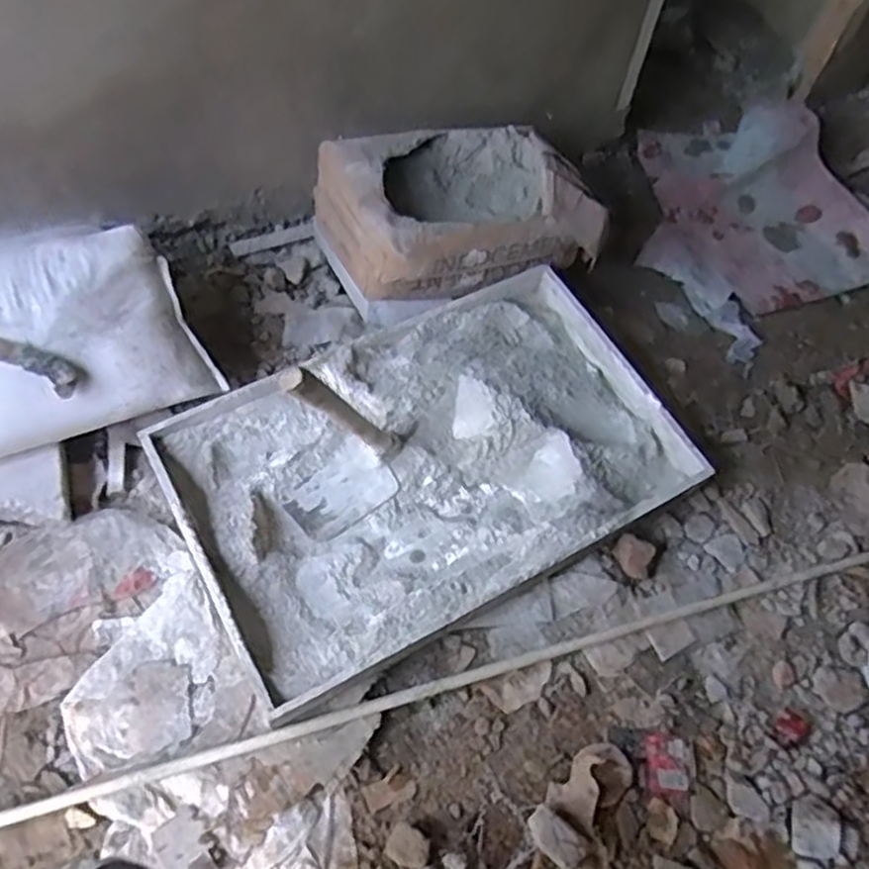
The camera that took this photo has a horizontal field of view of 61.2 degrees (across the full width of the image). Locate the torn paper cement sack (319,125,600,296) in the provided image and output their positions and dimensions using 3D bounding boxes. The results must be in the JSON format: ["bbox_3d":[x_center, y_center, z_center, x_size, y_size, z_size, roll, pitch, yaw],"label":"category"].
[{"bbox_3d":[0.059,-0.514,1.677,0.577,0.232,0.378,-19,61,-17],"label":"torn paper cement sack"}]

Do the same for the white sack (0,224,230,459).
[{"bbox_3d":[-0.834,-0.181,1.417,0.698,0.203,0.447,-20,62,-17],"label":"white sack"}]

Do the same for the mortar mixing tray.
[{"bbox_3d":[-0.003,0.041,1.472,0.981,0.137,0.625,-25,60,-20],"label":"mortar mixing tray"}]

